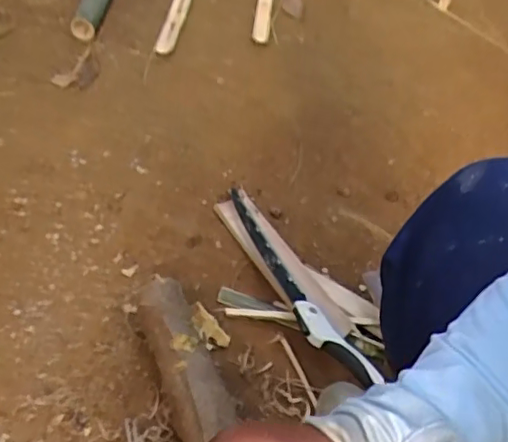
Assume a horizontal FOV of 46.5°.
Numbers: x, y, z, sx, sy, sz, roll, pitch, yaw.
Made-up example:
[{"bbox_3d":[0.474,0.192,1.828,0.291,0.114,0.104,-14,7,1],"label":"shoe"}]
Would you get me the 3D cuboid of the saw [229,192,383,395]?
[{"bbox_3d":[0.050,0.093,0.988,0.060,0.047,0.446,-20,51,-21],"label":"saw"}]

